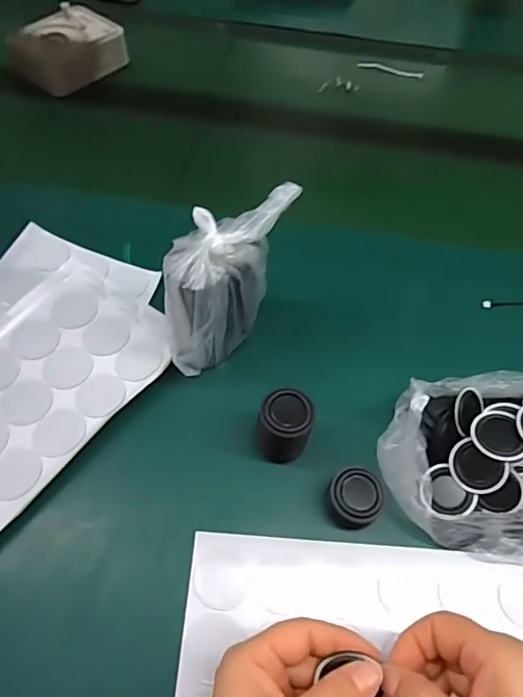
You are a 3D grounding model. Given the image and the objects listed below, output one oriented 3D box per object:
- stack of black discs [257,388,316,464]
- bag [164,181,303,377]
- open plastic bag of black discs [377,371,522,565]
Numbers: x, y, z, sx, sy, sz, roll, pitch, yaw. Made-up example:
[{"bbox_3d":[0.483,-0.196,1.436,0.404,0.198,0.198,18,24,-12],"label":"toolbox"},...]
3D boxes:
[{"bbox_3d":[0.017,0.058,0.370,0.042,0.059,0.038,10,60,1],"label":"stack of black discs"},{"bbox_3d":[-0.030,-0.048,0.388,0.057,0.126,0.123,28,62,10],"label":"bag"},{"bbox_3d":[0.187,0.072,0.356,0.198,0.075,0.140,0,61,-5],"label":"open plastic bag of black discs"}]

